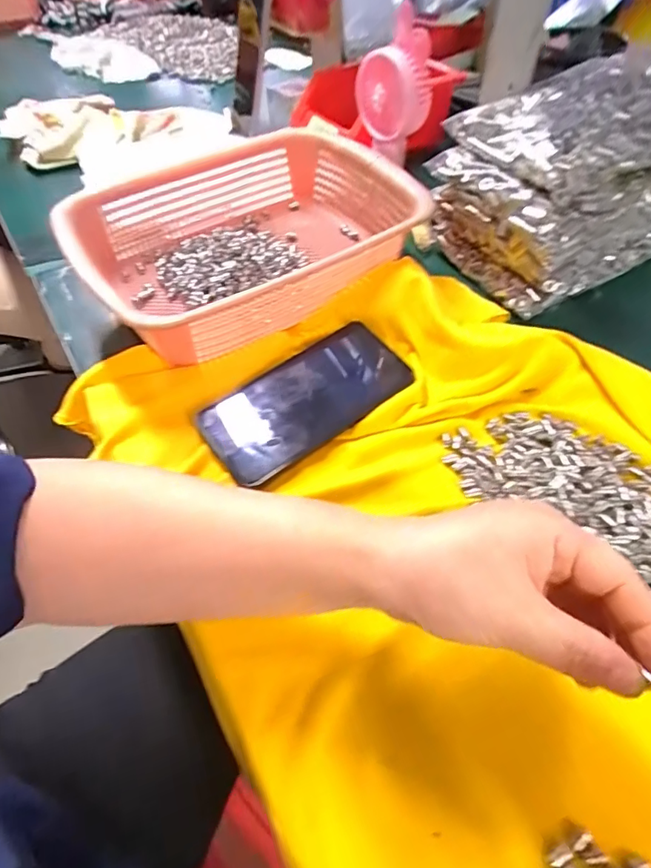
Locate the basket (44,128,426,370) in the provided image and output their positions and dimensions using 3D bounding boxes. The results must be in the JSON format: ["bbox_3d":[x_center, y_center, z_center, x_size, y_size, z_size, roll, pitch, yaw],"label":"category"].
[{"bbox_3d":[-0.065,-0.181,0.444,0.291,0.069,0.208,-29,58,-19],"label":"basket"}]

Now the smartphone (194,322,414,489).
[{"bbox_3d":[-0.012,-0.030,0.369,0.163,0.016,0.074,-32,59,-21],"label":"smartphone"}]

